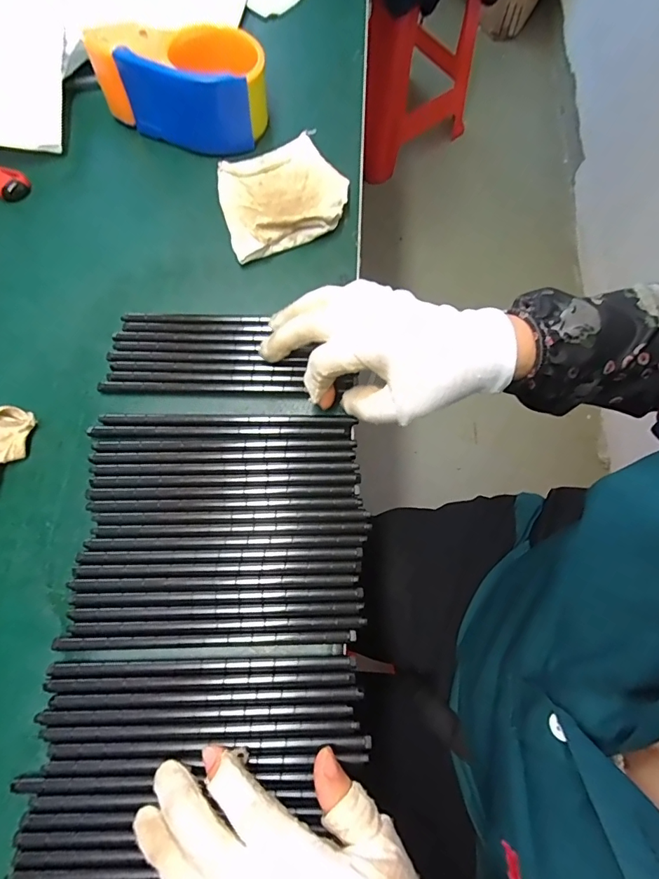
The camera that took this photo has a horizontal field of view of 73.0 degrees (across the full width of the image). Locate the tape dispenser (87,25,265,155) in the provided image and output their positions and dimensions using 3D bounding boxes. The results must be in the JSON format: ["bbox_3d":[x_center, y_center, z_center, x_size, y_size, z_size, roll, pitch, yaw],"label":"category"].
[{"bbox_3d":[-0.121,-0.291,0.364,0.137,0.060,0.078,3,71,1],"label":"tape dispenser"}]

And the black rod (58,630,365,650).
[{"bbox_3d":[-0.072,0.116,0.260,0.171,0.004,0.008,-2,71,0],"label":"black rod"}]

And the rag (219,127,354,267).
[{"bbox_3d":[-0.041,-0.198,0.355,0.099,0.024,0.093,-24,73,-8],"label":"rag"}]

